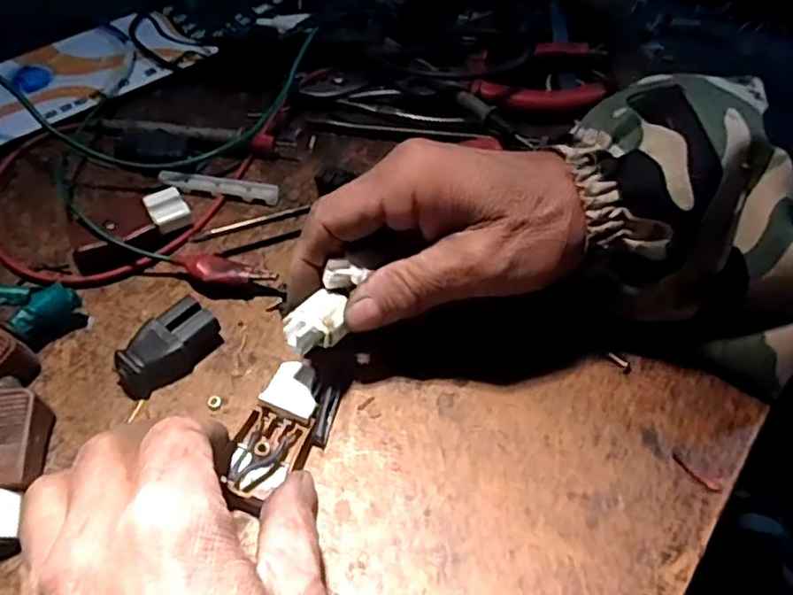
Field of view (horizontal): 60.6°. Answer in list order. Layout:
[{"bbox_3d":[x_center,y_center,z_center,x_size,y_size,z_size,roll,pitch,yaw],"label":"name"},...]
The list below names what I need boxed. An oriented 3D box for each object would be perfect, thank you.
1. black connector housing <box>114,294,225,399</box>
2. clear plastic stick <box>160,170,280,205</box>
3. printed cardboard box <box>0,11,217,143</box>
[{"bbox_3d":[-0.106,0.022,0.311,0.048,0.018,0.024,-34,62,-19],"label":"black connector housing"},{"bbox_3d":[-0.097,-0.061,0.374,0.066,0.008,0.010,9,57,8],"label":"clear plastic stick"},{"bbox_3d":[-0.228,-0.131,0.424,0.203,0.008,0.088,-33,61,-18],"label":"printed cardboard box"}]

